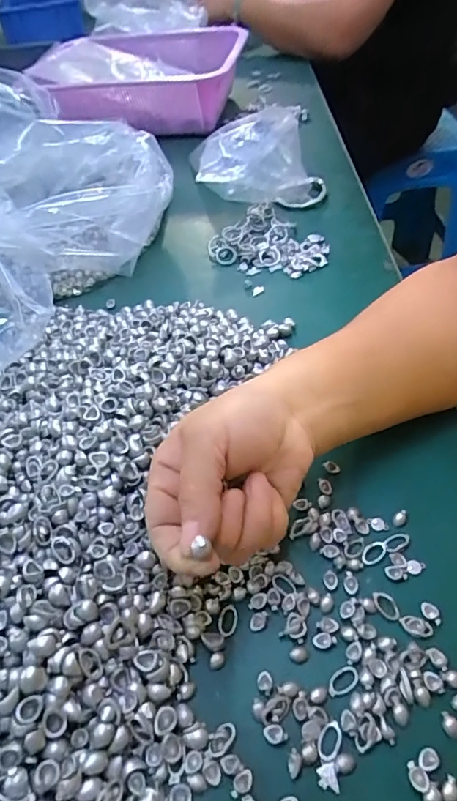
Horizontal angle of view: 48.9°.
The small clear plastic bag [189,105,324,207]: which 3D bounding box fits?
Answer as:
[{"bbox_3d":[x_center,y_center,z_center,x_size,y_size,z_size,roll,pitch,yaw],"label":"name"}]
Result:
[{"bbox_3d":[0.031,-0.276,0.572,0.139,0.067,0.125,-9,49,-1],"label":"small clear plastic bag"}]

